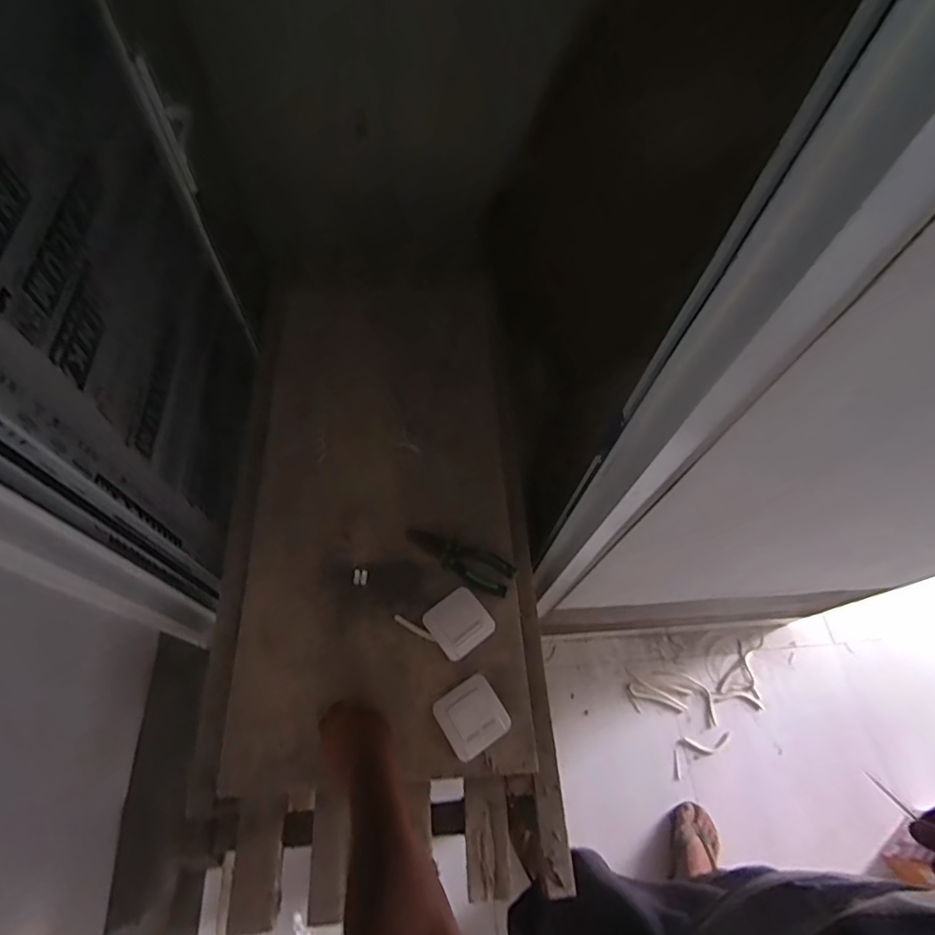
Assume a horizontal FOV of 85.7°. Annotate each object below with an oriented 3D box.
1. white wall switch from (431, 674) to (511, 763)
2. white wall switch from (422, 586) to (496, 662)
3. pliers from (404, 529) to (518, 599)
[{"bbox_3d":[0.006,0.316,0.642,0.079,0.014,0.079,-28,68,-17],"label":"white wall switch"},{"bbox_3d":[-0.011,0.213,0.694,0.078,0.013,0.077,-33,69,-19],"label":"white wall switch"},{"bbox_3d":[-0.013,0.133,0.737,0.165,0.018,0.053,24,63,8],"label":"pliers"}]

